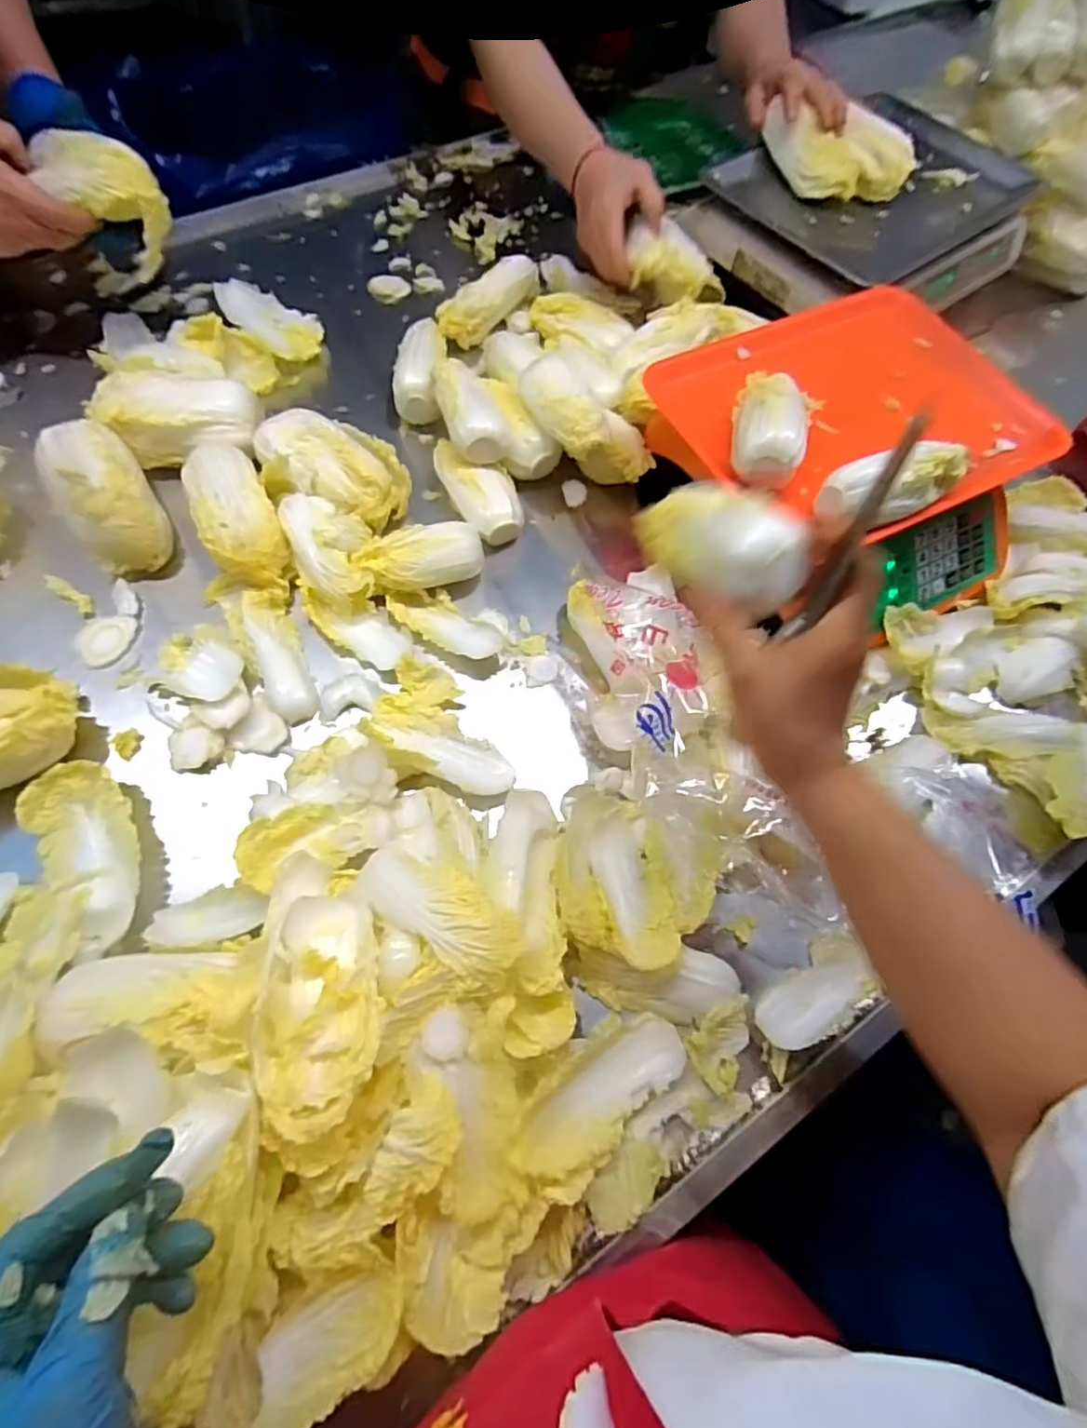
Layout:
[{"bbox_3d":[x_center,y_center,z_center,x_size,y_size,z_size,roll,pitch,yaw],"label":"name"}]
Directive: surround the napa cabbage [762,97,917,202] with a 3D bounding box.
[{"bbox_3d":[0.301,-0.575,0.666,0.087,0.050,0.136,-32,71,-16],"label":"napa cabbage"}]

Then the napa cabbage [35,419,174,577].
[{"bbox_3d":[-0.378,-0.184,0.559,0.074,0.081,0.129,-29,71,-15],"label":"napa cabbage"}]

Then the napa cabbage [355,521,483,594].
[{"bbox_3d":[-0.106,-0.133,0.562,0.105,0.039,0.049,-12,67,-8],"label":"napa cabbage"}]

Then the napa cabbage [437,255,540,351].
[{"bbox_3d":[-0.057,-0.453,0.709,0.045,0.045,0.138,38,69,13],"label":"napa cabbage"}]

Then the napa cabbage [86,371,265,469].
[{"bbox_3d":[-0.333,-0.264,0.596,0.145,0.064,0.075,6,66,-1],"label":"napa cabbage"}]

